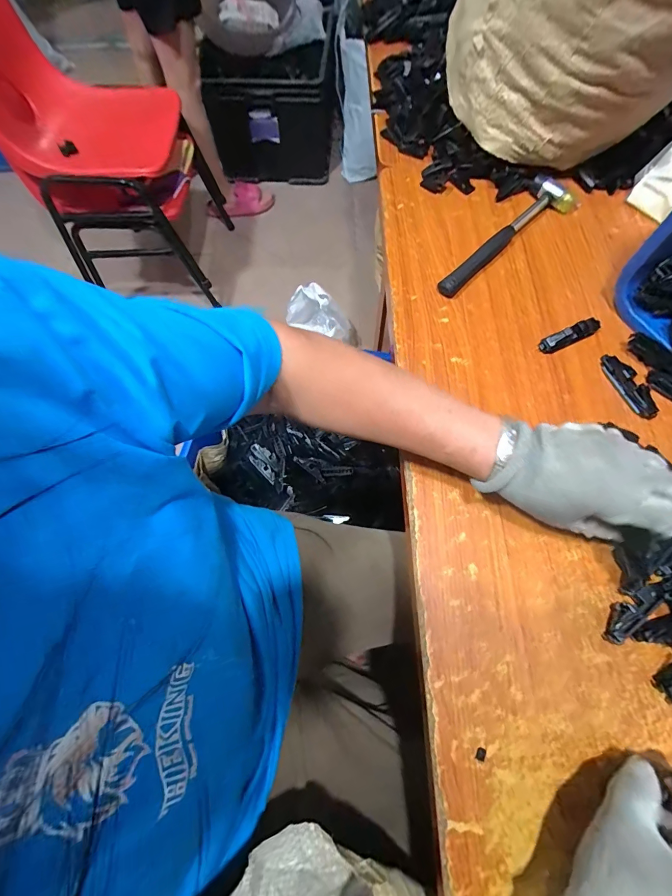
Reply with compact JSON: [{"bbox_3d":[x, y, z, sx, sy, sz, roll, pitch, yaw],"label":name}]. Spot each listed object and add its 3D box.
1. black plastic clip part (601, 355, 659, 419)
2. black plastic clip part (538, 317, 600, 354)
[{"bbox_3d":[0.317,-0.069,0.409,0.020,0.015,0.080,-21,69,-5],"label":"black plastic clip part"},{"bbox_3d":[0.271,-0.130,0.435,0.079,0.018,0.016,-25,70,-7],"label":"black plastic clip part"}]

